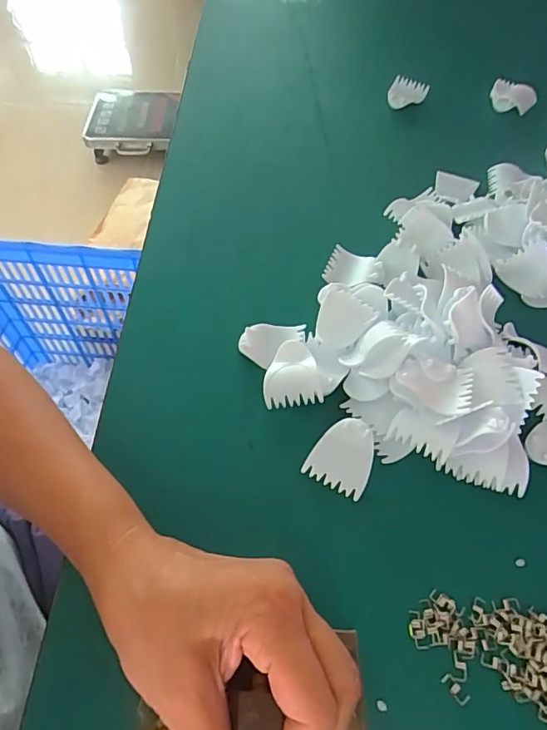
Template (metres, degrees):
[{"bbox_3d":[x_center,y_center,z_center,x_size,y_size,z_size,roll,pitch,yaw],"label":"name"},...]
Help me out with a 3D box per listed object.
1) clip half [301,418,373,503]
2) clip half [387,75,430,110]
[{"bbox_3d":[0.045,0.056,0.316,0.038,0.015,0.042,24,59,14],"label":"clip half"},{"bbox_3d":[0.161,-0.328,0.603,0.043,0.014,0.053,20,58,12],"label":"clip half"}]

